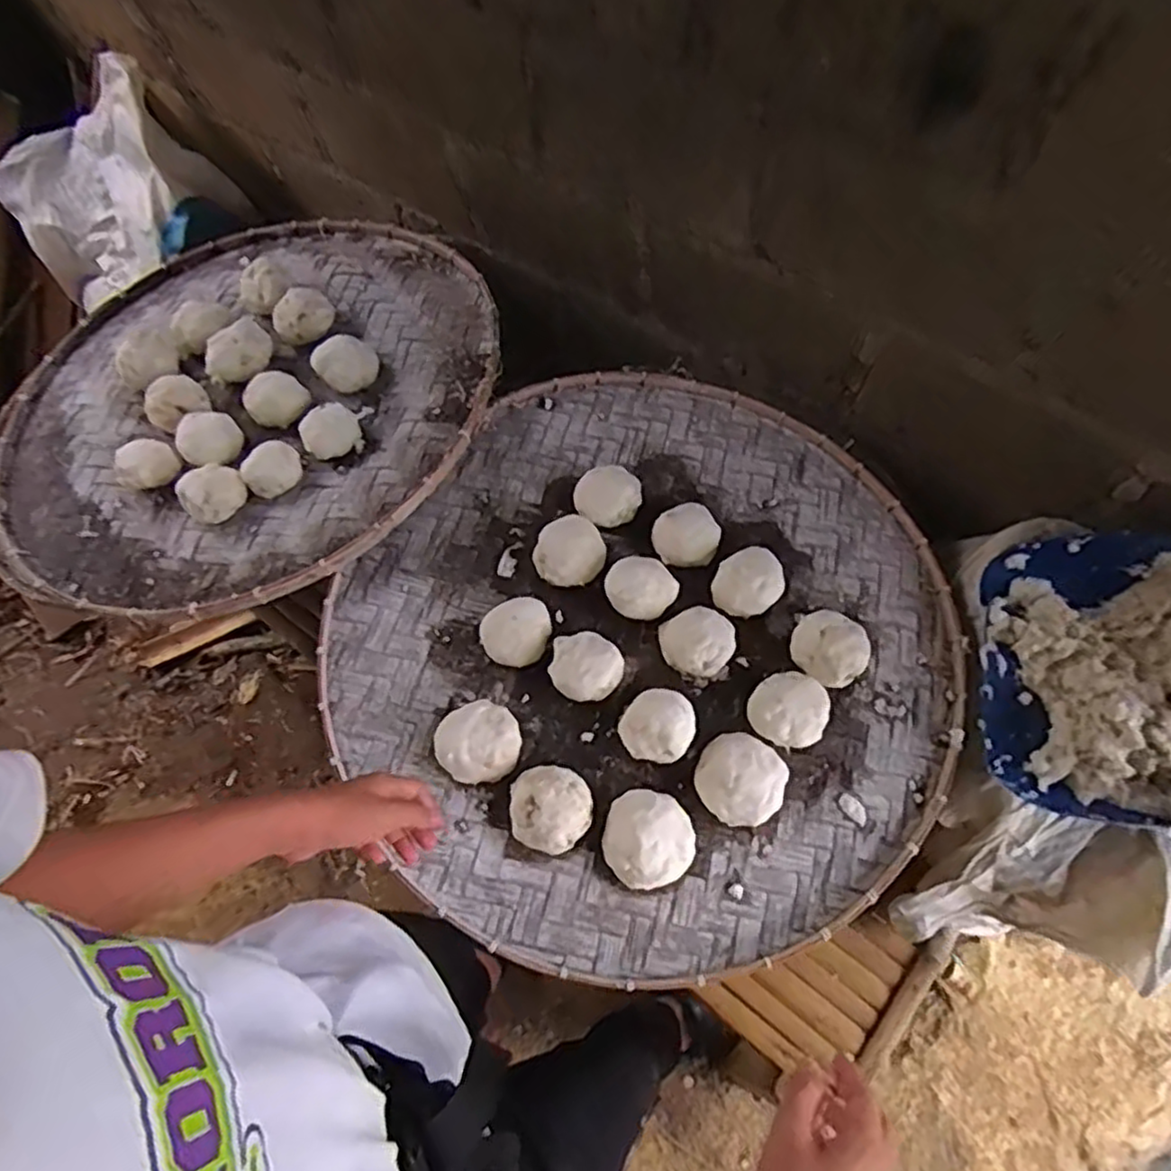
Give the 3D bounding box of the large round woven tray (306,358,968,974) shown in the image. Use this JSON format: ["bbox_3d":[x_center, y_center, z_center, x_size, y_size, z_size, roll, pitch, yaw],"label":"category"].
[{"bbox_3d":[0.082,0.051,0.817,0.667,0.076,0.711,-1,68,3],"label":"large round woven tray"}]

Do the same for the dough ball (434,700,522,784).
[{"bbox_3d":[-0.114,0.168,0.756,0.085,0.048,0.079,-1,68,3],"label":"dough ball"}]

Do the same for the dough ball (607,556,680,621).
[{"bbox_3d":[0.065,0.002,0.823,0.082,0.055,0.074,-21,69,-5],"label":"dough ball"}]

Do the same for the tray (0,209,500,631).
[{"bbox_3d":[-0.473,-0.285,1.012,0.674,0.106,0.747,19,71,11],"label":"tray"}]

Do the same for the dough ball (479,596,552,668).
[{"bbox_3d":[-0.078,0.054,0.807,0.085,0.044,0.079,-29,70,-8],"label":"dough ball"}]

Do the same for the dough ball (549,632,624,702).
[{"bbox_3d":[0.001,0.092,0.781,0.077,0.058,0.071,-1,68,3],"label":"dough ball"}]

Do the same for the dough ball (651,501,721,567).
[{"bbox_3d":[0.123,-0.059,0.866,0.079,0.049,0.074,-1,68,3],"label":"dough ball"}]

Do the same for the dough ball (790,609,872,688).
[{"bbox_3d":[0.274,0.072,0.793,0.081,0.063,0.076,-1,68,3],"label":"dough ball"}]

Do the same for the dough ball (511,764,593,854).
[{"bbox_3d":[-0.034,0.229,0.724,0.079,0.053,0.083,-1,68,3],"label":"dough ball"}]

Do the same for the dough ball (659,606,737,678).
[{"bbox_3d":[0.127,0.063,0.795,0.085,0.050,0.077,15,70,9],"label":"dough ball"}]

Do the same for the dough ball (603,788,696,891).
[{"bbox_3d":[0.064,0.257,0.710,0.087,0.050,0.089,-1,68,3],"label":"dough ball"}]

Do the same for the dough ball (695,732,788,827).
[{"bbox_3d":[0.163,0.202,0.735,0.090,0.049,0.090,-1,68,3],"label":"dough ball"}]

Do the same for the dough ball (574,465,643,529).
[{"bbox_3d":[0.028,-0.113,0.888,0.087,0.056,0.077,-3,68,2],"label":"dough ball"}]

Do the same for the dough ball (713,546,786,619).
[{"bbox_3d":[0.194,-0.001,0.832,0.077,0.064,0.084,-1,68,3],"label":"dough ball"}]

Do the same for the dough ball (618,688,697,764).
[{"bbox_3d":[0.076,0.151,0.751,0.075,0.061,0.072,-1,68,3],"label":"dough ball"}]

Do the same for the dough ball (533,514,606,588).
[{"bbox_3d":[-0.019,-0.042,0.851,0.082,0.056,0.086,-1,68,3],"label":"dough ball"}]

